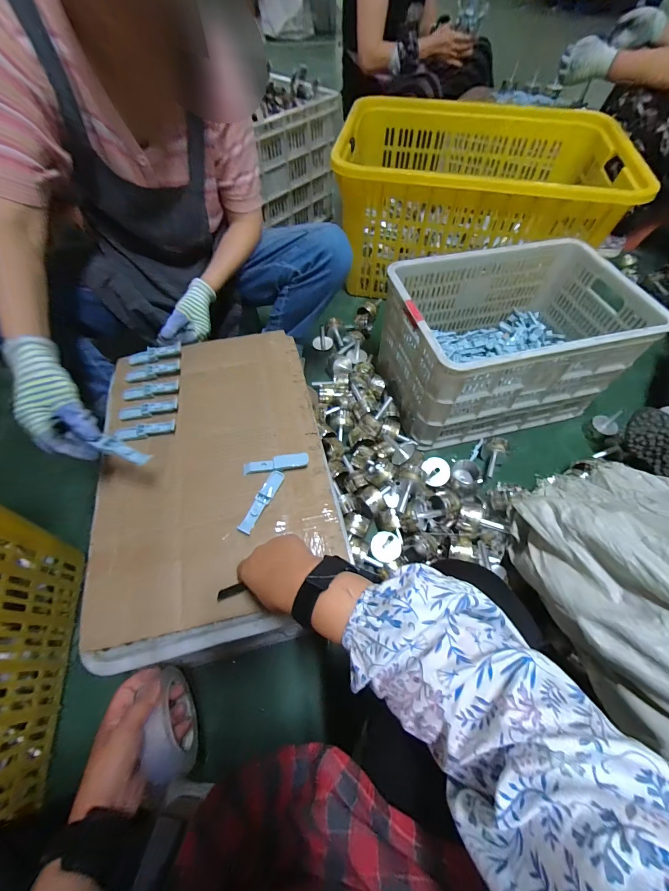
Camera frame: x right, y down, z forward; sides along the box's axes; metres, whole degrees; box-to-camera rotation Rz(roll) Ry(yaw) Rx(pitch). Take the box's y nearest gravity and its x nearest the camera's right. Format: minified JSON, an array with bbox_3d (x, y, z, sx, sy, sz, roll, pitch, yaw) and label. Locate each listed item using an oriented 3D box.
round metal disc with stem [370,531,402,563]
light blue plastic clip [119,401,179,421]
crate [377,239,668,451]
[{"bbox_3d":[0.109,0.198,0.682,0.062,0.067,0.066,0,59,0],"label":"round metal disc with stem"},{"bbox_3d":[-0.309,-0.060,0.550,0.092,0.013,0.021,-13,60,-8],"label":"light blue plastic clip"},{"bbox_3d":[0.412,-0.271,0.862,0.526,0.287,0.379,-12,60,-8],"label":"crate"}]

